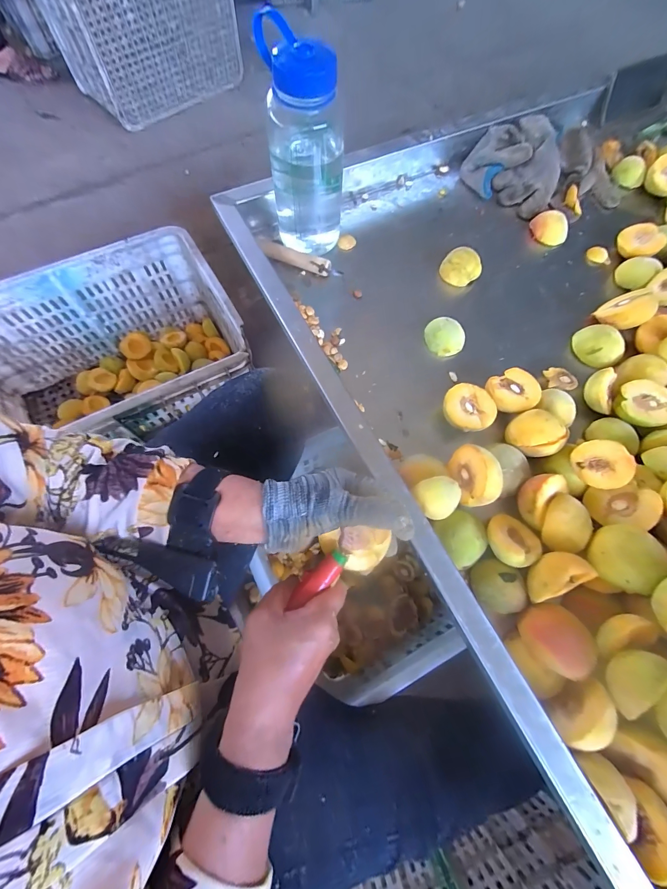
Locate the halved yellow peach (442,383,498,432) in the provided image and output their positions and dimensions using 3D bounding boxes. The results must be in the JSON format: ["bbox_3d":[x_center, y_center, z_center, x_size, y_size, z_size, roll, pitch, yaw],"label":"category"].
[{"bbox_3d":[0.166,-0.042,0.438,0.060,0.038,0.063,1,70,-3],"label":"halved yellow peach"}]

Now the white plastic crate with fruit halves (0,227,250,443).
[{"bbox_3d":[-0.447,-0.150,0.738,0.498,0.280,0.340,-26,74,-12],"label":"white plastic crate with fruit halves"}]

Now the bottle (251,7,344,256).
[{"bbox_3d":[-0.037,-0.355,0.446,0.100,0.224,0.089,3,70,-2],"label":"bottle"}]

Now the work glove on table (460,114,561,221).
[{"bbox_3d":[0.309,-0.476,0.580,0.155,0.062,0.150,30,71,8],"label":"work glove on table"}]

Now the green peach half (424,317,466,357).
[{"bbox_3d":[0.155,-0.150,0.487,0.051,0.025,0.056,9,70,1],"label":"green peach half"}]

